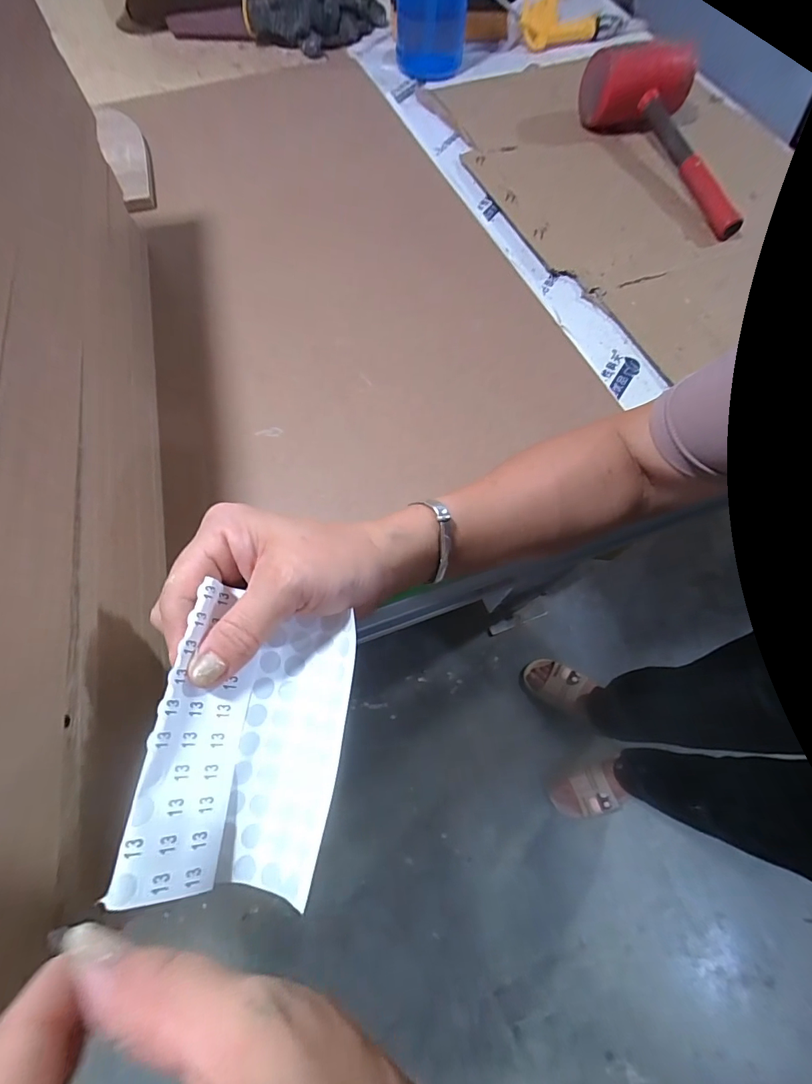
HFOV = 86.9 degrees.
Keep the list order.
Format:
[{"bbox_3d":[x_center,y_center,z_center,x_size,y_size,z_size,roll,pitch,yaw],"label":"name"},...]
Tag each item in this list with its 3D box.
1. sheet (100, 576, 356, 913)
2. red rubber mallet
[{"bbox_3d":[-0.064,0.083,0.184,0.068,0.037,0.114,8,69,2],"label":"sheet"},{"bbox_3d":[0.311,-0.503,0.541,0.142,0.068,0.283,-1,69,-1],"label":"red rubber mallet"}]

